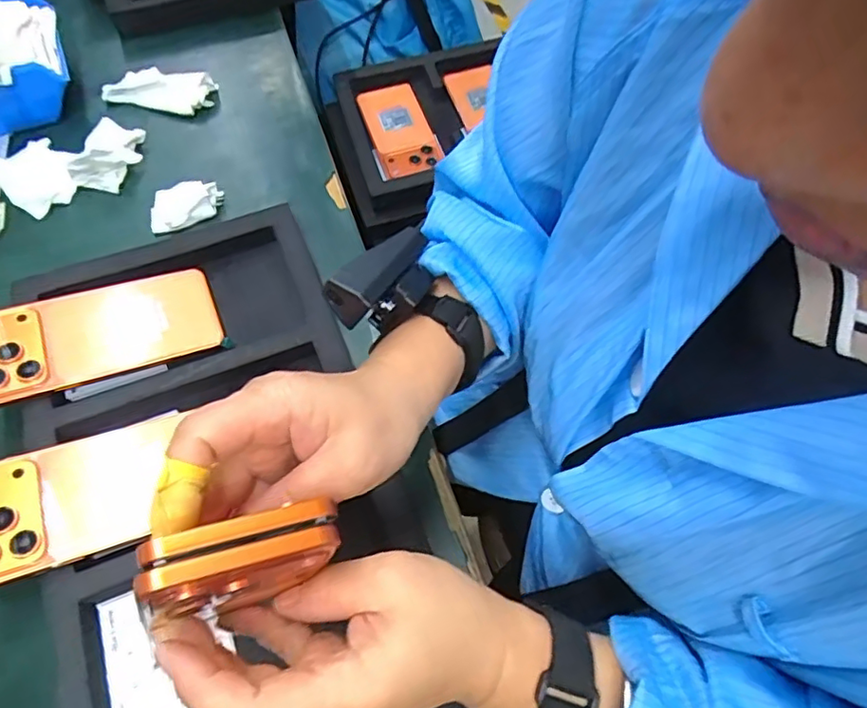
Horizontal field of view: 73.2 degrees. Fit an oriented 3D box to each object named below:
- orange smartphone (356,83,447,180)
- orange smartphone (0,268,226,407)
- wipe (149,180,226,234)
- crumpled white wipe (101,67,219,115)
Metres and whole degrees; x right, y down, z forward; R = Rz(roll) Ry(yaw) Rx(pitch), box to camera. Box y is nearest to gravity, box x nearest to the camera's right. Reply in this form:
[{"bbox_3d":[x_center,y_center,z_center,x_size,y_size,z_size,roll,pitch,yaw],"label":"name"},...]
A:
[{"bbox_3d":[-0.041,-0.280,0.734,0.074,0.016,0.153,-18,65,-9],"label":"orange smartphone"},{"bbox_3d":[-0.244,-0.018,0.424,0.162,0.008,0.078,-18,65,-21],"label":"orange smartphone"},{"bbox_3d":[-0.217,-0.131,0.507,0.064,0.014,0.039,-34,69,-17],"label":"wipe"},{"bbox_3d":[-0.268,-0.264,0.575,0.099,0.019,0.055,9,63,3],"label":"crumpled white wipe"}]

